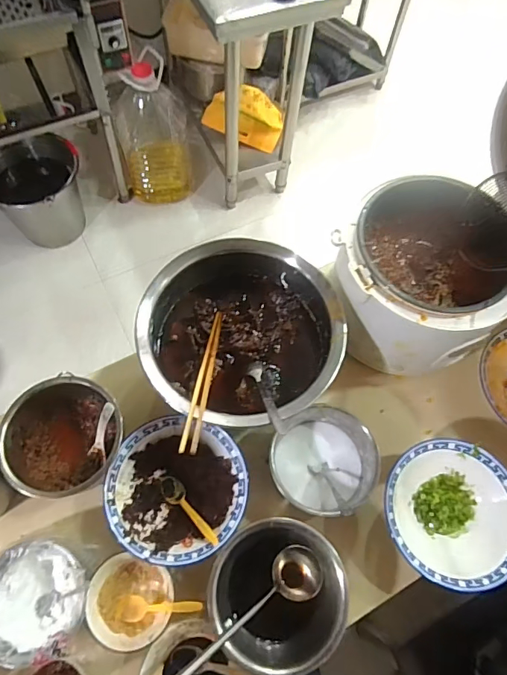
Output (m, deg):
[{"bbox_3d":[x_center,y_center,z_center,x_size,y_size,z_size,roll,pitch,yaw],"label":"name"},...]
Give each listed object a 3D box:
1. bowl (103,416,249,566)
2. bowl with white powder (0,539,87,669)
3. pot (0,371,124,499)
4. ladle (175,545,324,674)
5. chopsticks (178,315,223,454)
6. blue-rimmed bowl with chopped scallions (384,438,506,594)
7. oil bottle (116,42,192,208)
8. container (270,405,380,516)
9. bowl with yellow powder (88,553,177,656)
[{"bbox_3d":[-0.107,0.217,0.646,0.185,0.056,0.181,1,66,-3],"label":"bowl"},{"bbox_3d":[-0.280,0.332,0.577,0.120,0.066,0.135,24,67,7],"label":"bowl with white powder"},{"bbox_3d":[-0.268,0.140,0.664,0.156,0.097,0.142,1,66,-3],"label":"pot"},{"bbox_3d":[-0.011,0.346,0.555,0.259,0.052,0.070,-14,63,-46],"label":"ladle"},{"bbox_3d":[-0.066,0.050,0.629,0.020,0.011,0.249,8,44,0],"label":"chopsticks"},{"bbox_3d":[0.280,0.249,0.650,0.188,0.055,0.187,1,66,-3],"label":"blue-rimmed bowl with chopped scallions"},{"bbox_3d":[-0.359,-0.735,1.634,0.249,0.452,0.248,-9,67,-7],"label":"oil bottle"},{"bbox_3d":[0.100,0.181,0.666,0.147,0.074,0.144,1,66,-3],"label":"container"},{"bbox_3d":[-0.163,0.354,0.600,0.109,0.046,0.106,1,66,-3],"label":"bowl with yellow powder"}]

